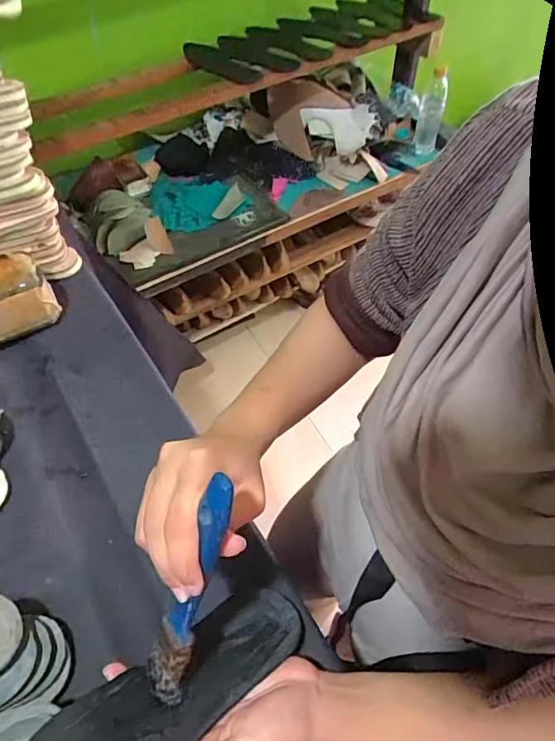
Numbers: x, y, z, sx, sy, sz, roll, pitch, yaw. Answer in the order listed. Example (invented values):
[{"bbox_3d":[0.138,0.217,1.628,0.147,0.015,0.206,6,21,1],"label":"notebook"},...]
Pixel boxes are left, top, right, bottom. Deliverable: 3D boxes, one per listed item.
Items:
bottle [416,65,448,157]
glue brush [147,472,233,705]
[{"bbox_3d":[0.372,-0.620,1.136,0.054,0.181,0.045,10,57,8],"label":"bottle"},{"bbox_3d":[-0.052,0.129,0.269,0.026,0.159,0.013,24,23,17],"label":"glue brush"}]

